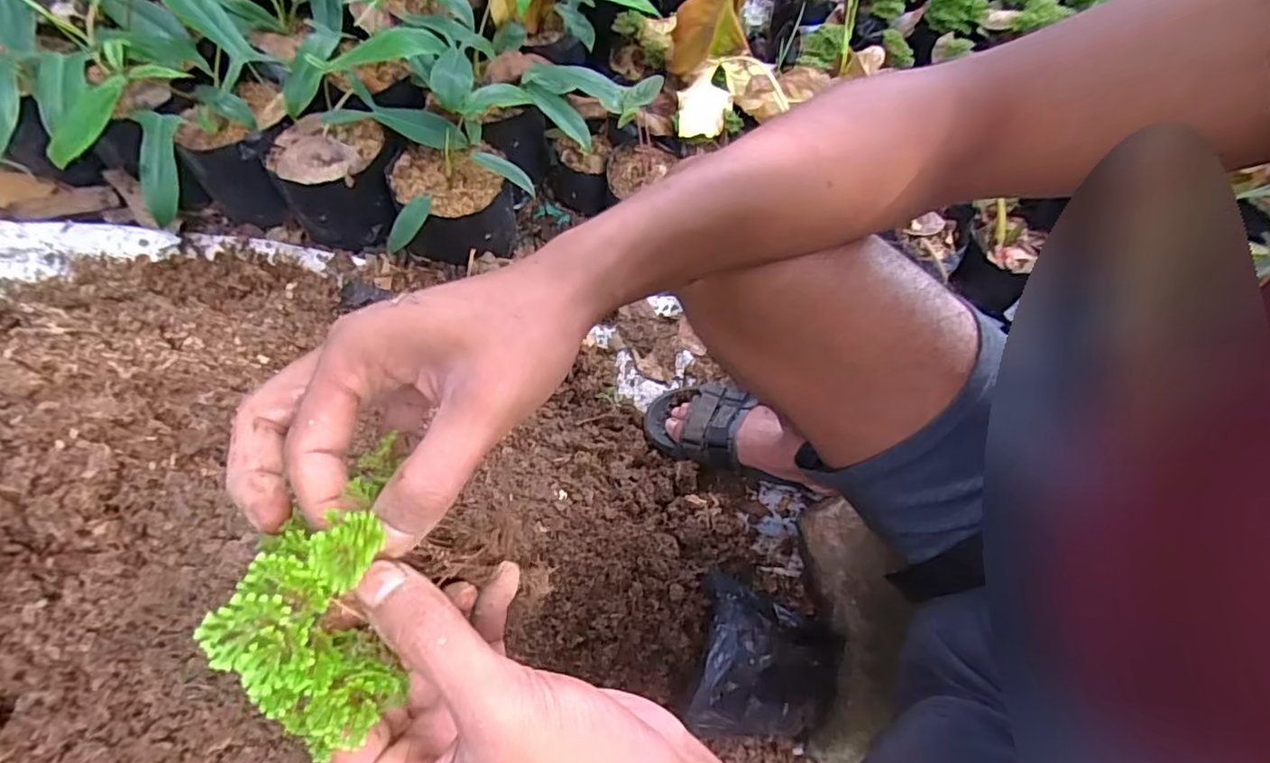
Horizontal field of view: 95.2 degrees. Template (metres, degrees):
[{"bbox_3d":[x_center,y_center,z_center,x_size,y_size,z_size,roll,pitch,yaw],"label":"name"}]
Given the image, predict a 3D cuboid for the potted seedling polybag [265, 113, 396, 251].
[{"bbox_3d":[-0.410,-0.276,0.815,0.157,0.122,0.131,-12,67,-6],"label":"potted seedling polybag"}]

